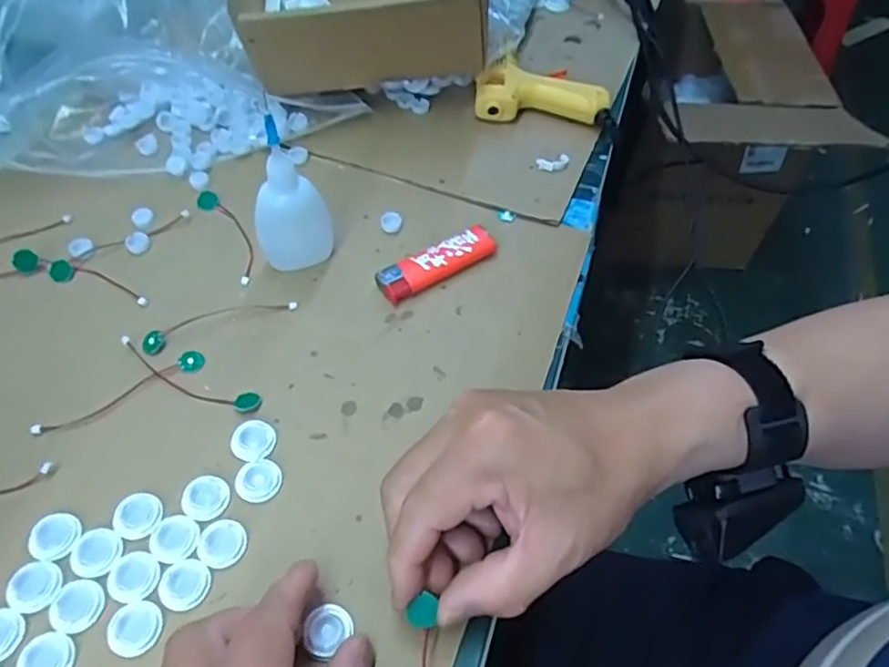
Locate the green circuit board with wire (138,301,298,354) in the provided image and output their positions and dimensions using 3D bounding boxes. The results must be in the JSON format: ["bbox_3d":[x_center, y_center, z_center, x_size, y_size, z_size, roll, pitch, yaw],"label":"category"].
[{"bbox_3d":[-0.136,-0.009,0.391,0.090,0.004,0.018,-20,58,-17],"label":"green circuit board with wire"}]

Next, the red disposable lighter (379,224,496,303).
[{"bbox_3d":[-0.004,-0.045,0.419,0.082,0.012,0.025,-24,59,-19],"label":"red disposable lighter"}]

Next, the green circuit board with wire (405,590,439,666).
[{"bbox_3d":[-0.009,0.157,0.263,0.012,0.019,0.093,0,52,-3],"label":"green circuit board with wire"}]

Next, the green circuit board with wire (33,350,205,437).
[{"bbox_3d":[-0.181,0.033,0.361,0.093,0.004,0.015,-27,60,-21],"label":"green circuit board with wire"}]

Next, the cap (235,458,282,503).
[{"bbox_3d":[-0.096,0.075,0.334,0.022,0.004,0.022,2,54,-2],"label":"cap"}]

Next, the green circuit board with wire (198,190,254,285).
[{"bbox_3d":[-0.143,-0.068,0.433,0.019,0.005,0.089,-25,59,-20],"label":"green circuit board with wire"}]

